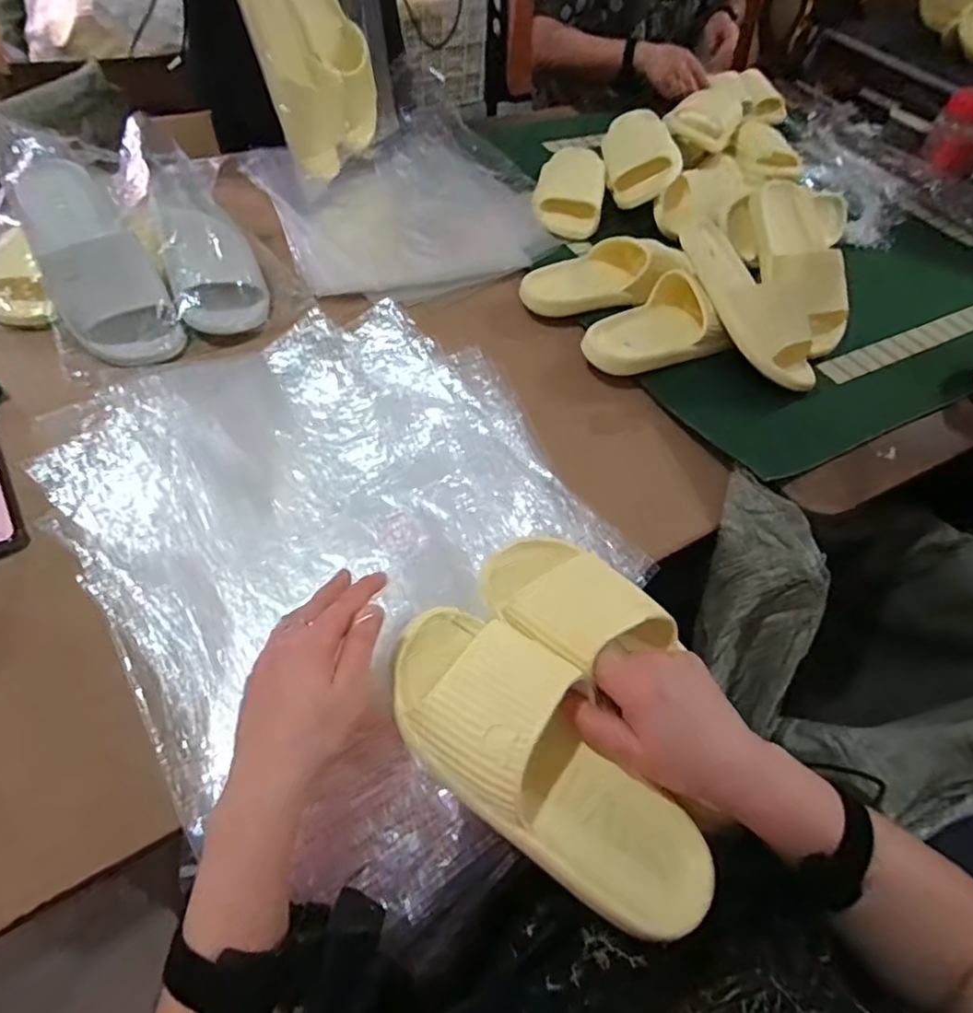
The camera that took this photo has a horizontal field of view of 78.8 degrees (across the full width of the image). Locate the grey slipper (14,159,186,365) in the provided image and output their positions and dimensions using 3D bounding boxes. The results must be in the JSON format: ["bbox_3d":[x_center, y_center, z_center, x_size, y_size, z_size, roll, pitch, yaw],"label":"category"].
[{"bbox_3d":[-0.447,-0.291,0.662,0.110,0.068,0.273,-27,80,-25],"label":"grey slipper"}]

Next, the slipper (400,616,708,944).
[{"bbox_3d":[0.037,0.166,0.384,0.246,0.061,0.098,44,59,10],"label":"slipper"}]

